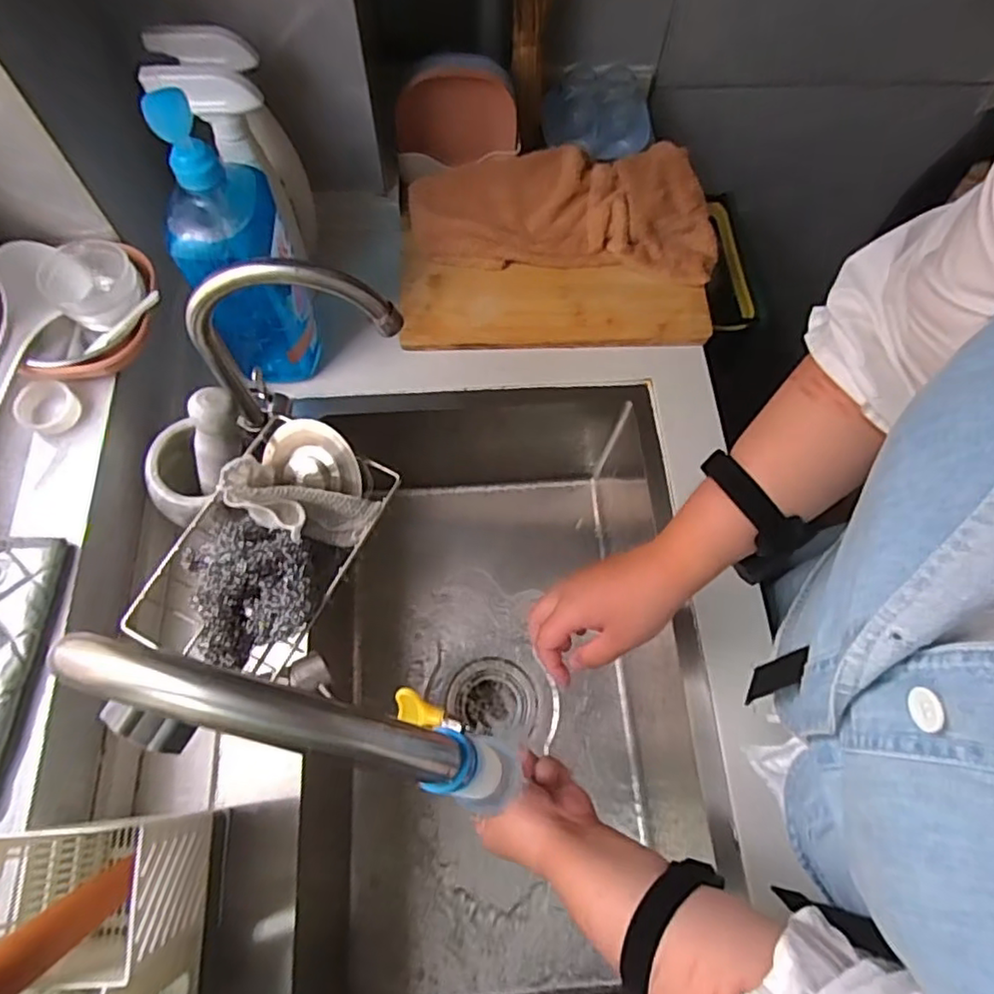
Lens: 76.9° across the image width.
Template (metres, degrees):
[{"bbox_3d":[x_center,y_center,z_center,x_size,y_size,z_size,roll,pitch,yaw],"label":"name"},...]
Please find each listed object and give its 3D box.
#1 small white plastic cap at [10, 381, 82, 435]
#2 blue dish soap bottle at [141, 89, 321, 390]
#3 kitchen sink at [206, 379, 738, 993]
[{"bbox_3d":[-0.396,-0.078,0.551,0.044,0.028,0.044,1,67,-2],"label":"small white plastic cap"},{"bbox_3d":[-0.240,-0.221,0.585,0.093,0.282,0.084,-19,69,-10],"label":"blue dish soap bottle"},{"bbox_3d":[-0.018,0.207,0.686,0.423,0.198,0.660,3,67,0],"label":"kitchen sink"}]

